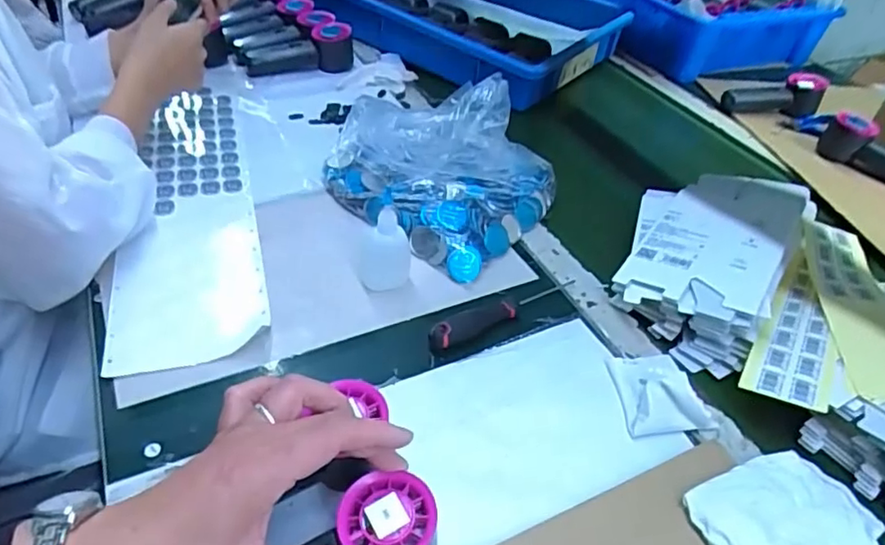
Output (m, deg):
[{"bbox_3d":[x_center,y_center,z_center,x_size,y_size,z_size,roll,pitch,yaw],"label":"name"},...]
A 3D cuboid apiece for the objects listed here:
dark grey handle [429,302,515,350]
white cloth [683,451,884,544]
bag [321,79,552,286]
[{"bbox_3d":[0.027,0.044,0.520,0.081,0.020,0.023,-20,47,-27],"label":"dark grey handle"},{"bbox_3d":[0.234,0.171,0.406,0.117,0.014,0.090,-14,45,-22],"label":"white cloth"},{"bbox_3d":[-0.007,-0.124,0.658,0.244,0.089,0.215,27,45,23],"label":"bag"}]

